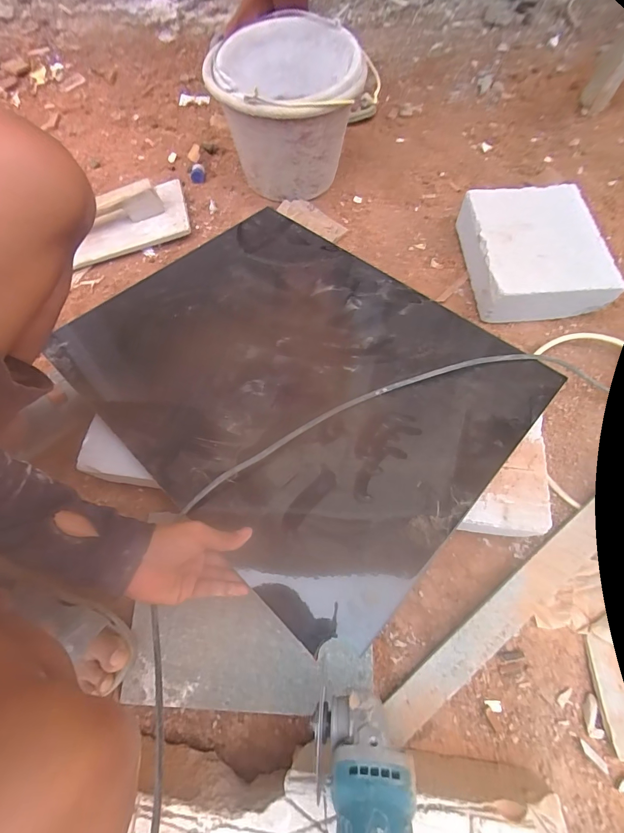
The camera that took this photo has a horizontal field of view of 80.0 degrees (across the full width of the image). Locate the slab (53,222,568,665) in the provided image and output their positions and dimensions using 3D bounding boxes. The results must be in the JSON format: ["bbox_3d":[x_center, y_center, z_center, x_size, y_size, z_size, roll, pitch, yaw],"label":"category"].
[{"bbox_3d":[-0.031,-0.081,0.532,0.585,0.024,0.463,39,69,23],"label":"slab"}]

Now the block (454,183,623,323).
[{"bbox_3d":[0.378,-0.296,0.664,0.209,0.084,0.260,0,66,1],"label":"block"}]

